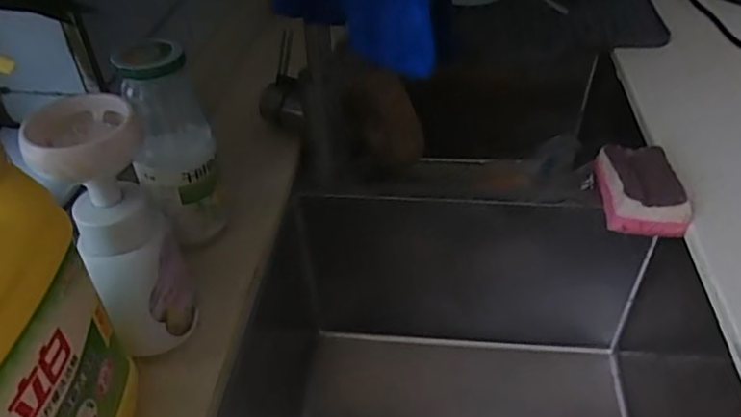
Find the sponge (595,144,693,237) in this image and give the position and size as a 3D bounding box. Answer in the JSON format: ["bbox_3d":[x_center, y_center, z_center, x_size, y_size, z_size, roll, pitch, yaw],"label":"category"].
[{"bbox_3d":[0.242,-0.019,0.554,0.064,0.035,0.087,1,41,3],"label":"sponge"}]

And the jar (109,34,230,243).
[{"bbox_3d":[-0.149,-0.042,0.475,0.055,0.162,0.055,-11,42,-12],"label":"jar"}]

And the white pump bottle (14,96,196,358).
[{"bbox_3d":[-0.157,0.021,0.398,0.063,0.174,0.072,-22,45,-22],"label":"white pump bottle"}]

